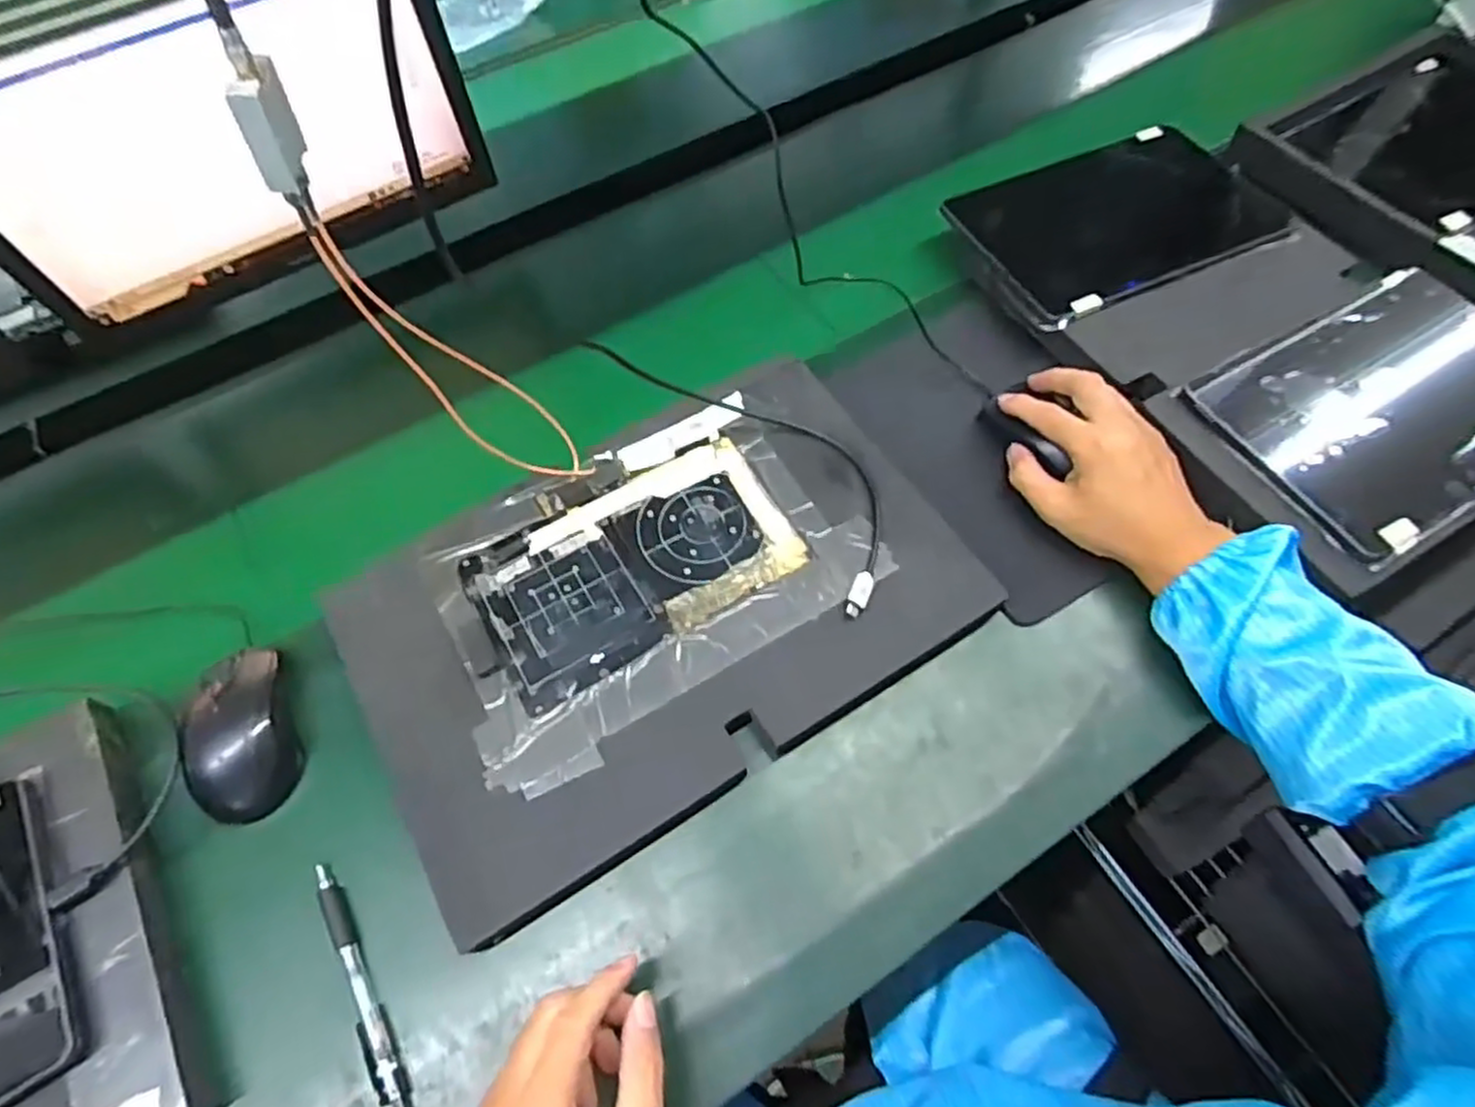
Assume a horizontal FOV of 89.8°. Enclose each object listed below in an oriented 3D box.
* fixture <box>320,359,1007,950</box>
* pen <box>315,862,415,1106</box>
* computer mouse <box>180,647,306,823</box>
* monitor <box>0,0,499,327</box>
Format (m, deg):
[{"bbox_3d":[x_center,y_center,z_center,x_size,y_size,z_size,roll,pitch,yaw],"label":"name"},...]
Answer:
[{"bbox_3d":[-0.048,0.034,0.508,0.386,0.040,0.252,-29,63,-13],"label":"fixture"},{"bbox_3d":[-0.211,0.238,0.414,0.014,0.011,0.142,-28,62,-13],"label":"pen"},{"bbox_3d":[-0.317,0.113,0.475,0.060,0.037,0.107,-11,60,-3],"label":"computer mouse"},{"bbox_3d":[-0.392,-0.334,0.554,0.374,0.284,0.050,-30,63,-13],"label":"monitor"}]

